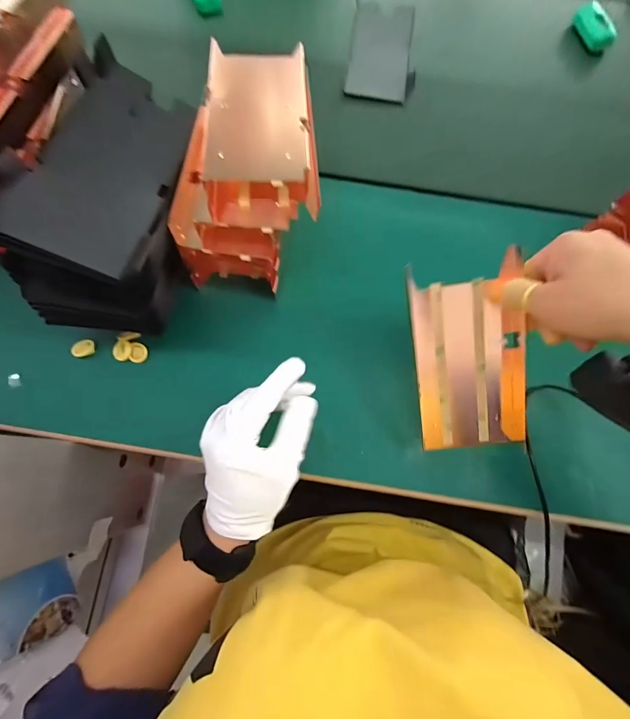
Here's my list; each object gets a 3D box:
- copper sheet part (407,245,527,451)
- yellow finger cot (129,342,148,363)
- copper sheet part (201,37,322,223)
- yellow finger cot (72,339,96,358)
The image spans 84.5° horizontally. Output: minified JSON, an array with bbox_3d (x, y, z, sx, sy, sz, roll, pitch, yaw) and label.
[{"bbox_3d":[0.131,0.001,0.293,0.087,0.014,0.159,-7,104,9],"label":"copper sheet part"},{"bbox_3d":[-0.173,-0.007,0.340,0.016,0.005,0.020,3,74,-1],"label":"yellow finger cot"},{"bbox_3d":[-0.045,-0.193,0.294,0.088,0.025,0.159,-3,74,-3],"label":"copper sheet part"},{"bbox_3d":[-0.226,-0.010,0.340,0.020,0.011,0.014,-42,79,-12],"label":"yellow finger cot"}]

